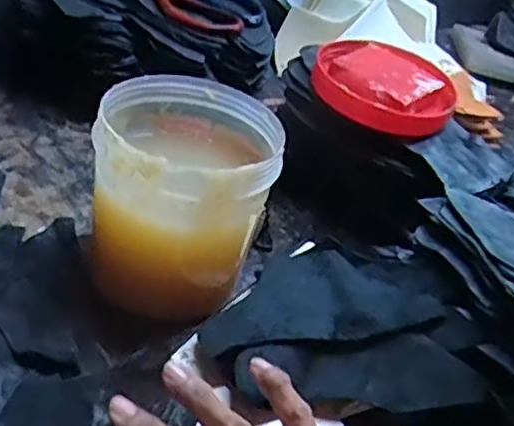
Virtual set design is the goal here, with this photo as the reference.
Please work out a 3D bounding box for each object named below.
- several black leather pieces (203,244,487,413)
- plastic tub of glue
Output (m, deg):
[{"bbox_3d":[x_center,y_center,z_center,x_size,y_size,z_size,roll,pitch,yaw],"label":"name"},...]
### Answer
[{"bbox_3d":[0.050,0.066,0.427,0.157,0.020,0.115,-2,48,-4],"label":"several black leather pieces"},{"bbox_3d":[-0.051,-0.013,0.464,0.114,0.114,0.118,9,35,-9],"label":"plastic tub of glue"}]

